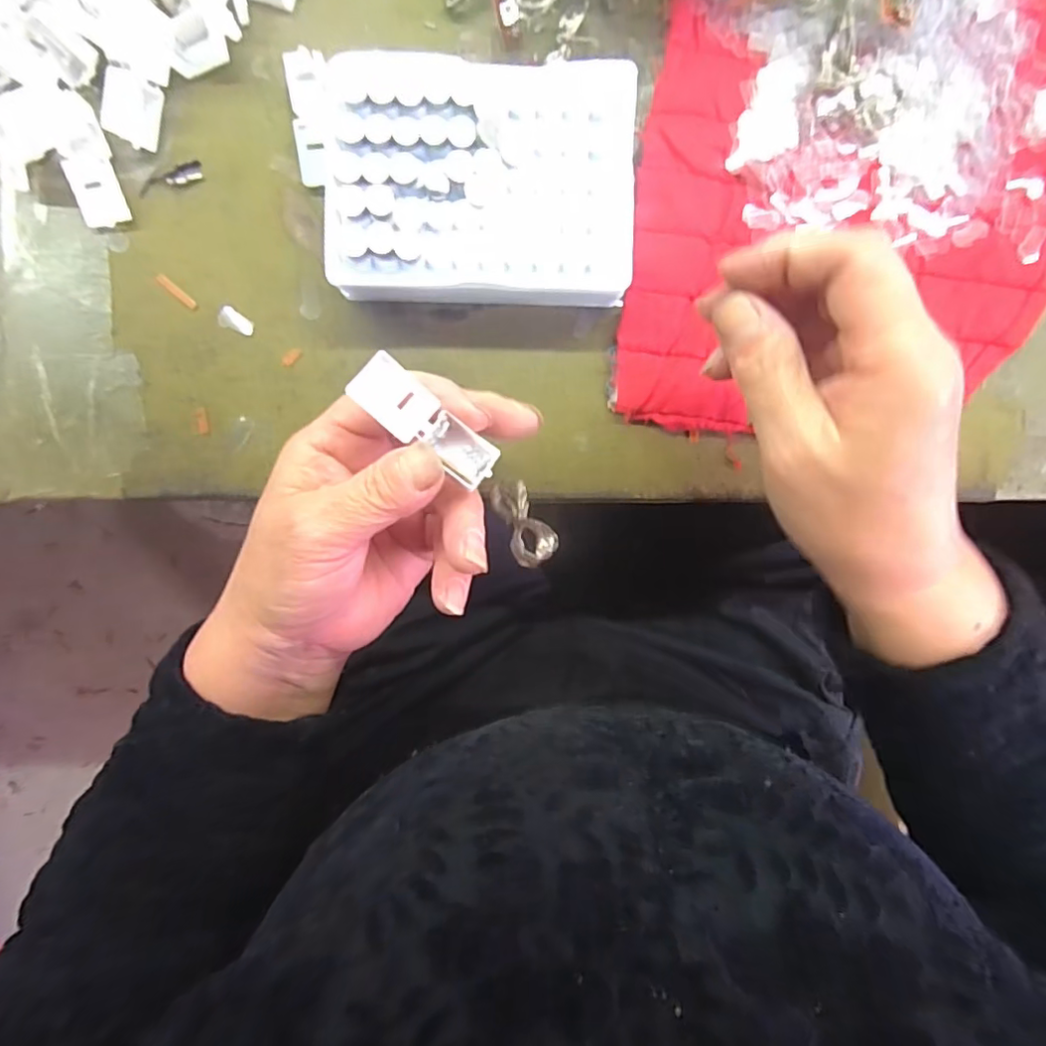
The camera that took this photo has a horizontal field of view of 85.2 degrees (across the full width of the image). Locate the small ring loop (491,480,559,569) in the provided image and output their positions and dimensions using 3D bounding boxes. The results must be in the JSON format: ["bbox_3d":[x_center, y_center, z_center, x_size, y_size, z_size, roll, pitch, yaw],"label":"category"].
[{"bbox_3d":[-0.001,0.000,0.245,0.019,0.009,0.045,-32,53,1],"label":"small ring loop"}]

